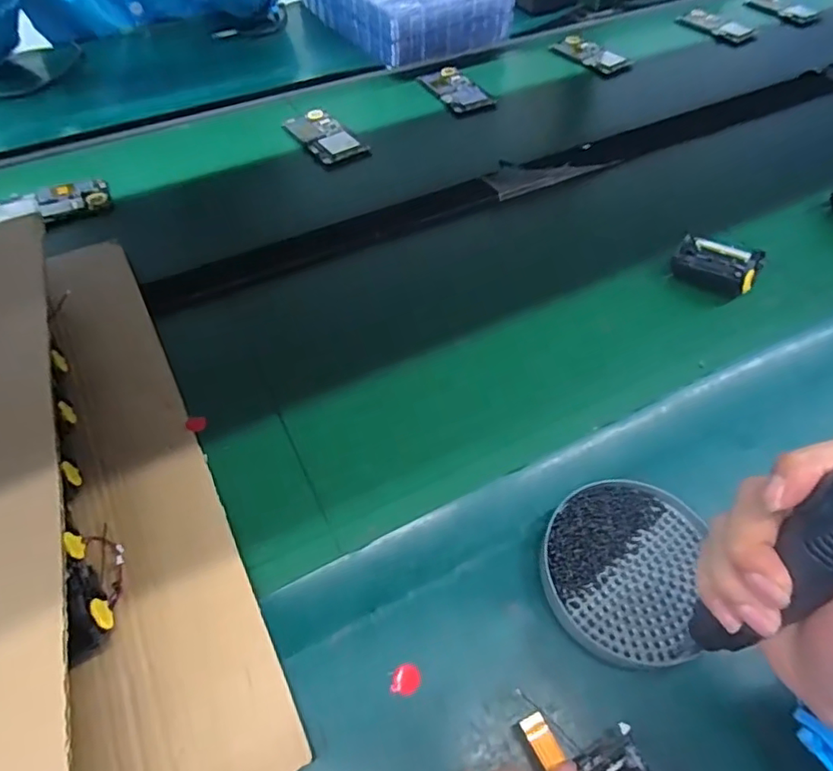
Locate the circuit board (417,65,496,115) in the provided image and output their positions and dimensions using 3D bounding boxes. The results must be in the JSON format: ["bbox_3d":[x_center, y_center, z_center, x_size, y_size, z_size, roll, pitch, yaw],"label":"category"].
[{"bbox_3d":[0.058,-0.411,0.781,0.070,0.012,0.113,-22,57,-19],"label":"circuit board"}]

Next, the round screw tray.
[{"bbox_3d":[0.132,0.116,0.365,0.099,0.016,0.110,16,53,10],"label":"round screw tray"}]

